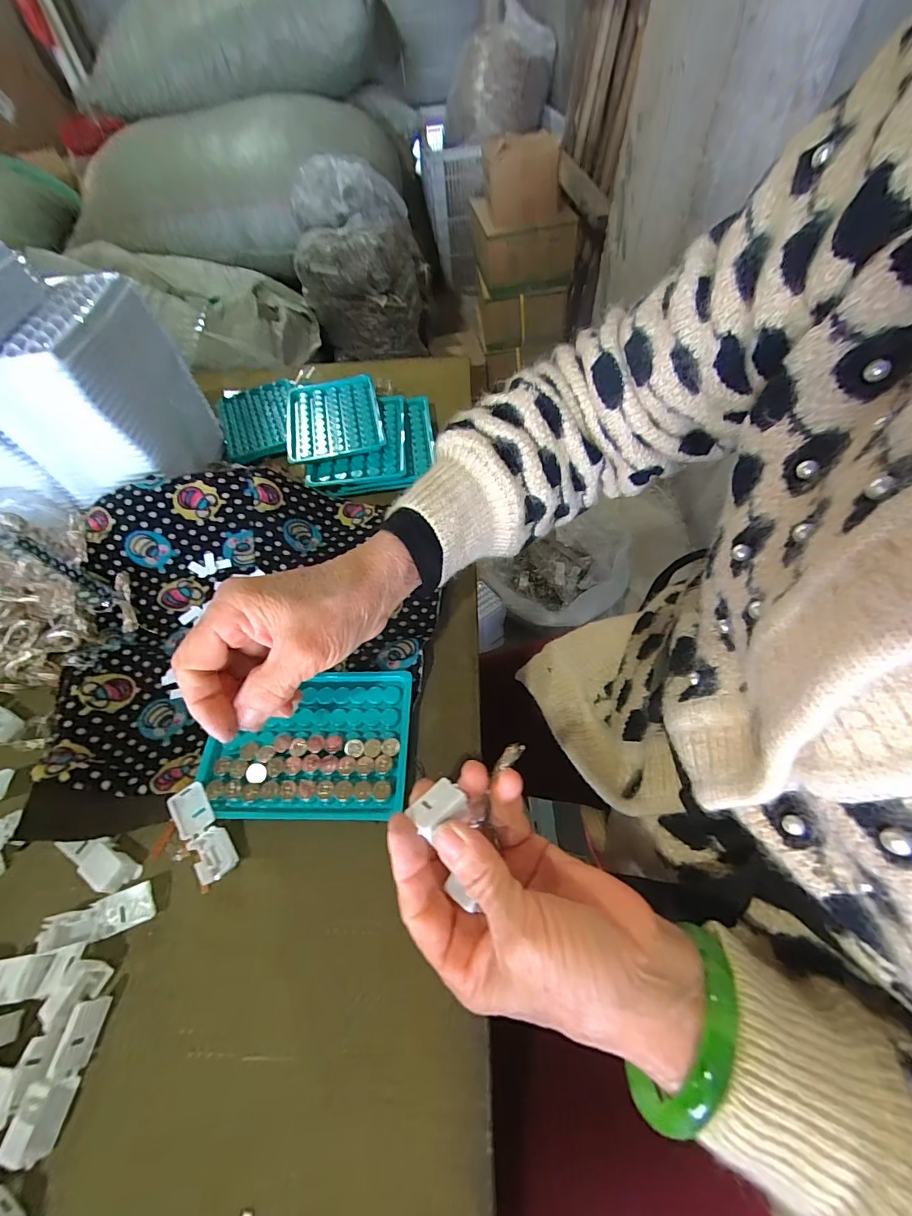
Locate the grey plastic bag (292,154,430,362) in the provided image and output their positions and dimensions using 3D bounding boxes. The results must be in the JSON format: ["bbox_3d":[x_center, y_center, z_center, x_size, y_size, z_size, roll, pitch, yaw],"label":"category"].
[{"bbox_3d":[-0.320,-1.169,1.521,0.406,0.473,0.365,-6,57,1],"label":"grey plastic bag"}]

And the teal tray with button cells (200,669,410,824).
[{"bbox_3d":[-0.096,0.087,0.291,0.126,0.010,0.093,-2,57,4],"label":"teal tray with button cells"}]

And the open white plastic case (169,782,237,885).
[{"bbox_3d":[-0.151,0.133,0.264,0.020,0.008,0.057,-33,73,-16],"label":"open white plastic case"}]

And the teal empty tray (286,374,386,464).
[{"bbox_3d":[-0.129,-0.201,0.468,0.096,0.018,0.132,-13,57,-4],"label":"teal empty tray"}]

